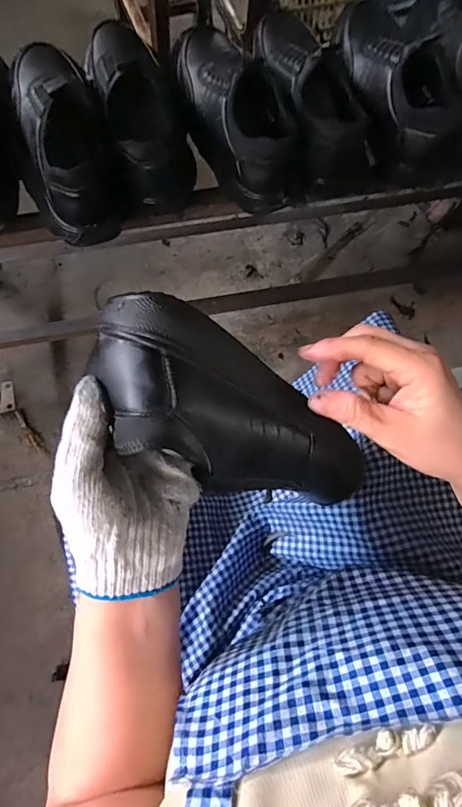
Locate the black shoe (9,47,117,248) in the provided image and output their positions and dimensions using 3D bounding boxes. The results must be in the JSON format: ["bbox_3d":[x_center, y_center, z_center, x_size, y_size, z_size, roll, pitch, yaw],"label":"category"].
[{"bbox_3d":[-0.211,-0.346,0.512,0.102,0.084,0.311,-16,76,-6],"label":"black shoe"}]

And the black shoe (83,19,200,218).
[{"bbox_3d":[-0.117,-0.375,0.531,0.090,0.089,0.273,-19,76,-7],"label":"black shoe"}]

